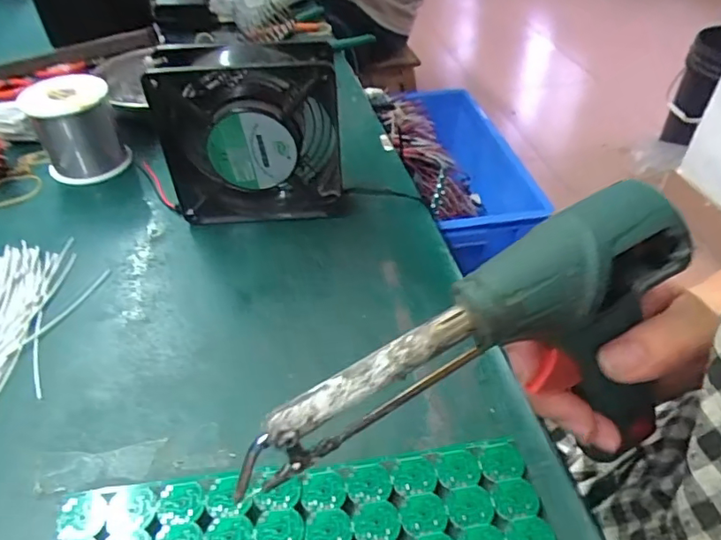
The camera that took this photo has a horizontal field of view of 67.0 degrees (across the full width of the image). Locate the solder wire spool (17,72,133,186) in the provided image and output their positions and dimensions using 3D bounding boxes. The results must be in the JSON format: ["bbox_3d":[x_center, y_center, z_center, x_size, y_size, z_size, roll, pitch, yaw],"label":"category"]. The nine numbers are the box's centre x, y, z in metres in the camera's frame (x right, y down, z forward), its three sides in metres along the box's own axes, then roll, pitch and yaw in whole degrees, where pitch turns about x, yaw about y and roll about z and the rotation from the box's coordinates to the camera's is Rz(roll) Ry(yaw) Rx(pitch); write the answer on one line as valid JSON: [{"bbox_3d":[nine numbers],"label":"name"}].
[{"bbox_3d":[-0.231,-0.115,0.446,0.062,0.070,0.059,-20,47,-20],"label":"solder wire spool"}]

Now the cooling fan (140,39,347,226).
[{"bbox_3d":[-0.076,-0.094,0.382,0.118,0.119,0.043,-3,44,-5],"label":"cooling fan"}]

